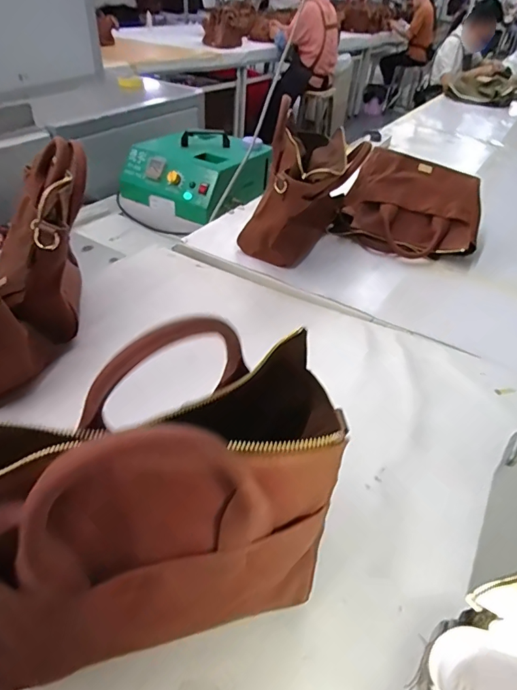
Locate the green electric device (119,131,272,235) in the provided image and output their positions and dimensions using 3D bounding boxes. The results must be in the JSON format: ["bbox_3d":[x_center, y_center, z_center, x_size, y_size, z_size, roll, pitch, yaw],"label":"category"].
[{"bbox_3d":[-0.178,-0.459,1.238,0.312,0.174,0.346,27,45,25],"label":"green electric device"}]

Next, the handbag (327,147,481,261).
[{"bbox_3d":[0.316,-0.292,0.929,0.278,0.133,0.208,16,41,13],"label":"handbag"}]

